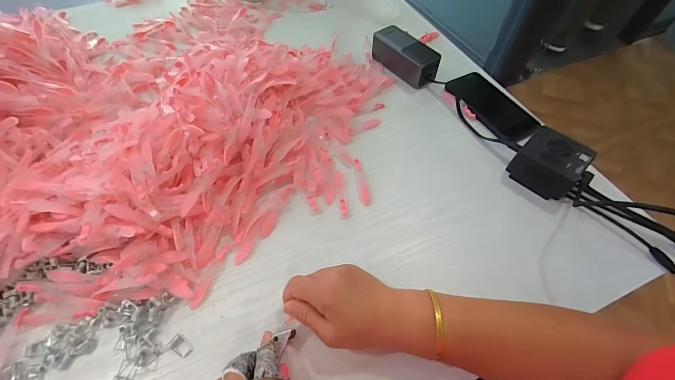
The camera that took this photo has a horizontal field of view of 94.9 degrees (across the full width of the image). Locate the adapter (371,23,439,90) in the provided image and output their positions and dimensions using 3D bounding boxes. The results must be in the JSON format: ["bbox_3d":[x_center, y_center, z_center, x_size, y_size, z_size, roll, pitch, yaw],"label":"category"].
[{"bbox_3d":[0.121,-0.239,0.556,0.059,0.052,0.126,-34,64,-20],"label":"adapter"}]

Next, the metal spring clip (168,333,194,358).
[{"bbox_3d":[-0.164,0.163,0.324,0.026,0.004,0.014,27,61,16],"label":"metal spring clip"}]

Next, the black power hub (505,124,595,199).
[{"bbox_3d":[0.285,-0.034,0.417,0.062,0.055,0.074,-35,64,-20],"label":"black power hub"}]

